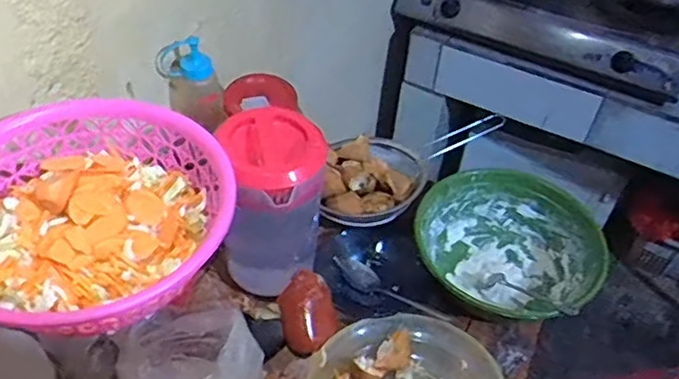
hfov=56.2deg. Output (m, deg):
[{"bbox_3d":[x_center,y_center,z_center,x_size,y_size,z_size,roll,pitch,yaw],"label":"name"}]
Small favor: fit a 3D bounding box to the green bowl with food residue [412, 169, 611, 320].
[{"bbox_3d":[0.220,0.089,0.878,0.227,0.089,0.247,3,45,-3],"label":"green bowl with food residue"}]

